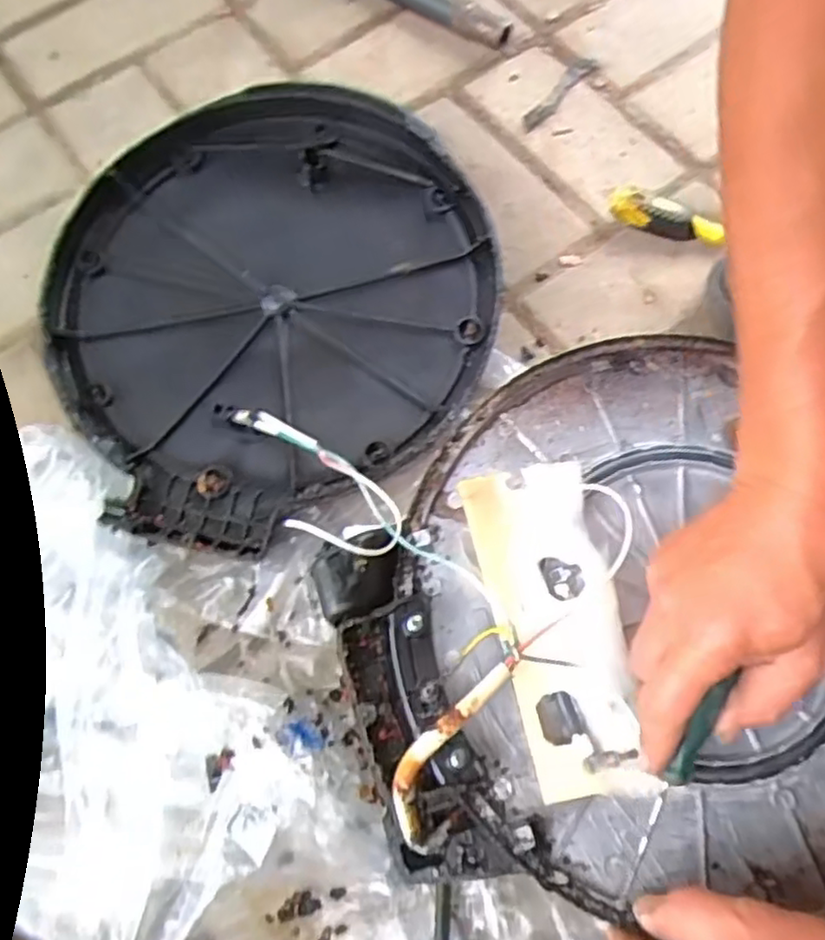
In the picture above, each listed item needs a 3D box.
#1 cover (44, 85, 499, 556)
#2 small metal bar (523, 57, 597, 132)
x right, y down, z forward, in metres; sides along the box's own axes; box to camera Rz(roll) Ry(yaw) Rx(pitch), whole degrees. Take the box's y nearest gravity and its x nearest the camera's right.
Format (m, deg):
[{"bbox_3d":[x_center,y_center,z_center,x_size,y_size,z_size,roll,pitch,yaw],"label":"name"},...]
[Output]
[{"bbox_3d":[-0.098,-0.123,0.487,0.307,0.055,0.291,0,70,0],"label":"cover"},{"bbox_3d":[0.122,-0.317,0.585,0.019,0.008,0.095,39,75,14],"label":"small metal bar"}]

